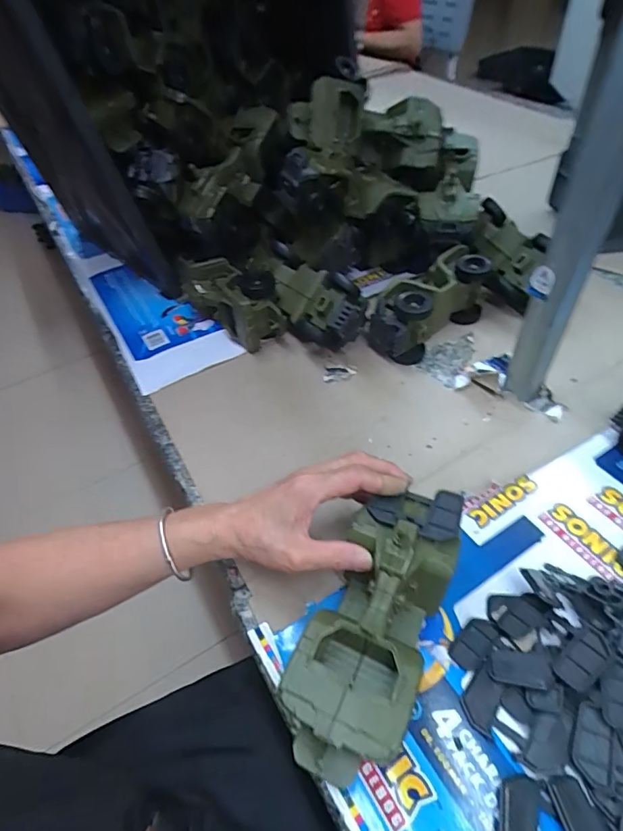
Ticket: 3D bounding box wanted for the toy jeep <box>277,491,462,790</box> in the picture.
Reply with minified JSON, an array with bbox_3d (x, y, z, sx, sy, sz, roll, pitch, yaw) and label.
[{"bbox_3d":[0.046,0.137,0.327,0.077,0.071,0.190,19,55,22],"label":"toy jeep"}]

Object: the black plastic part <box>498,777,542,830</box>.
[{"bbox_3d":[0.124,0.241,0.283,0.023,0.005,0.041,13,51,17],"label":"black plastic part"}]

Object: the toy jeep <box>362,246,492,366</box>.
[{"bbox_3d":[0.142,-0.141,0.600,0.167,0.082,0.080,-34,53,-23],"label":"toy jeep"}]

